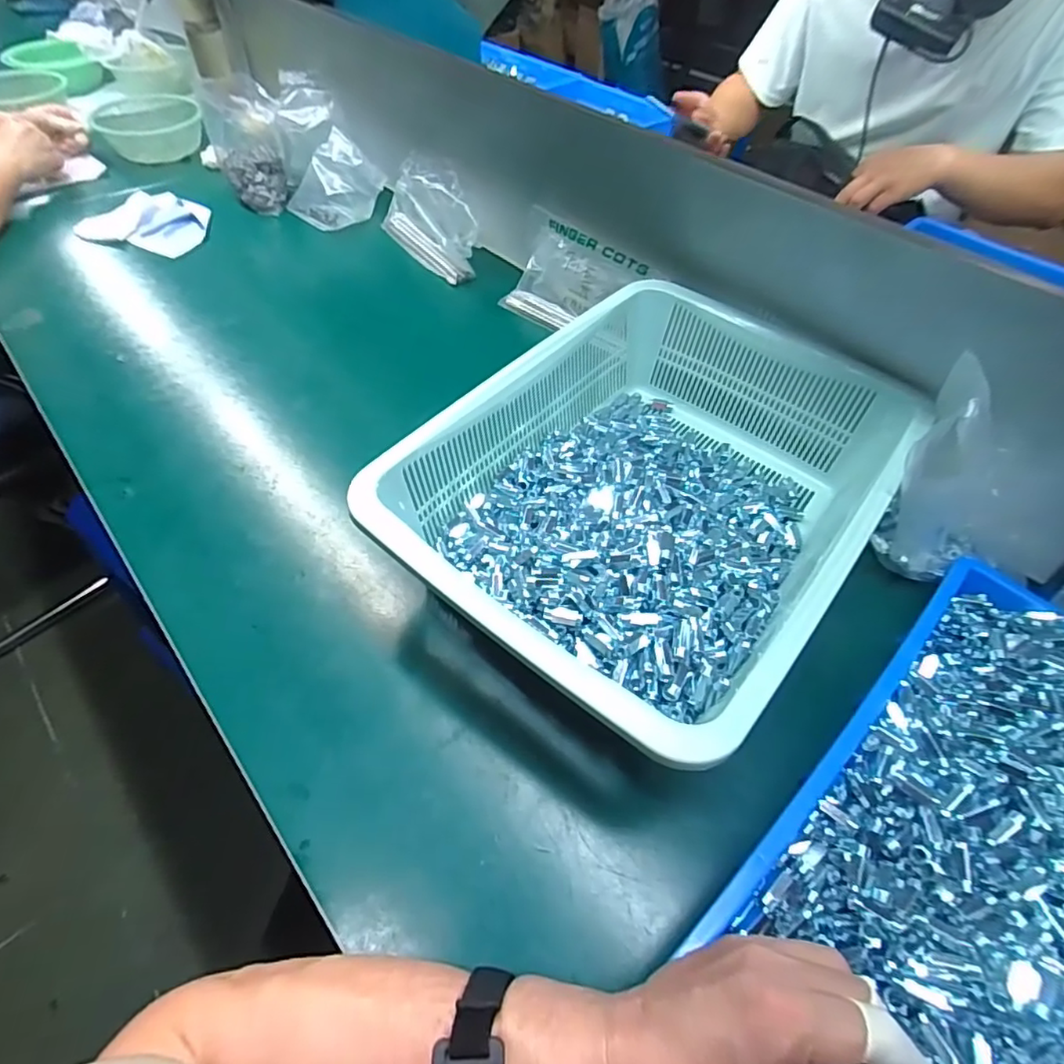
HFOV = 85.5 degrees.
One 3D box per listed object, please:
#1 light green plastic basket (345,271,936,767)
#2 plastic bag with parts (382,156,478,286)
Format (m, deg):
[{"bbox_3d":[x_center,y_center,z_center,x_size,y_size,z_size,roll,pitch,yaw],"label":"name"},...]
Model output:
[{"bbox_3d":[0.110,-0.038,0.518,0.314,0.124,0.425,34,58,22],"label":"light green plastic basket"},{"bbox_3d":[-0.147,-0.465,0.852,0.217,0.125,0.034,44,26,25],"label":"plastic bag with parts"}]

